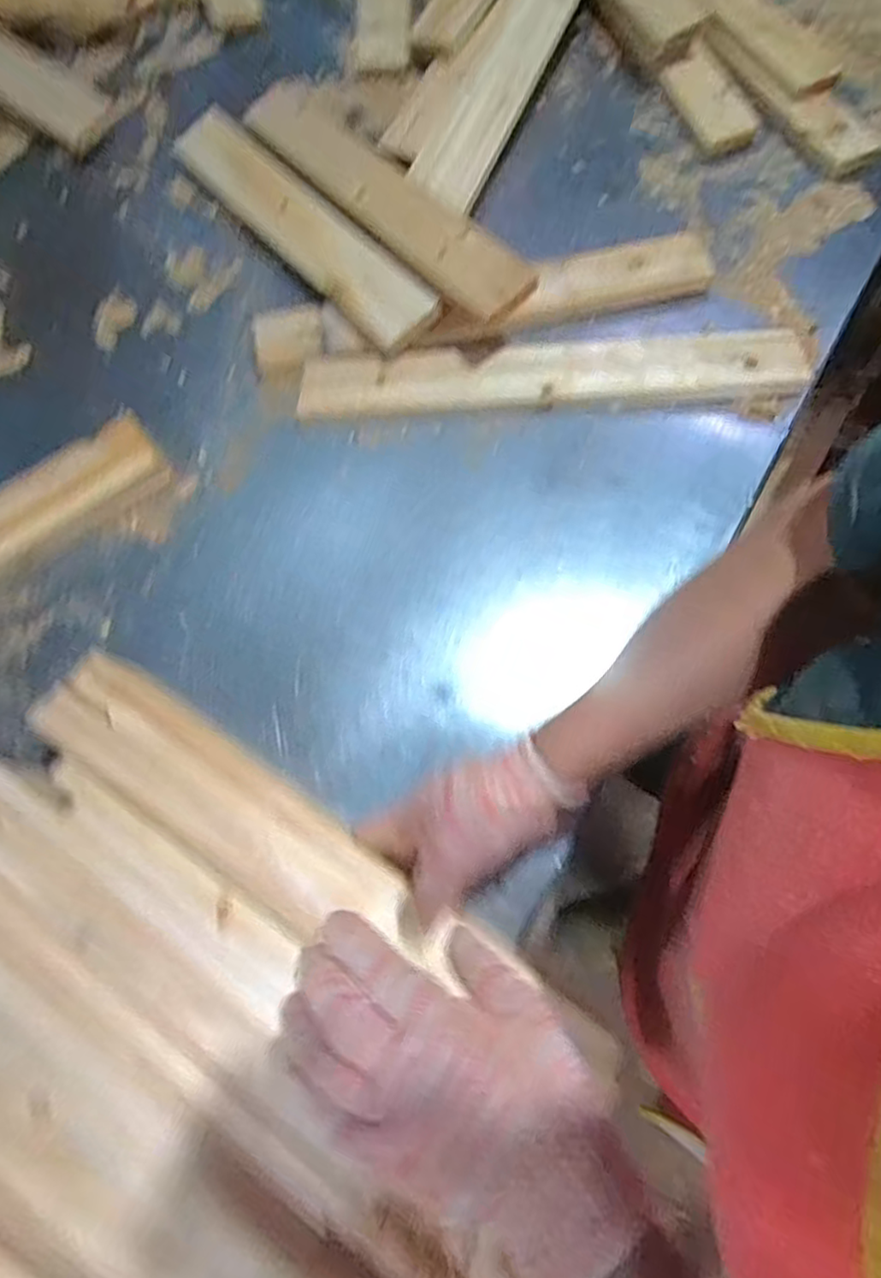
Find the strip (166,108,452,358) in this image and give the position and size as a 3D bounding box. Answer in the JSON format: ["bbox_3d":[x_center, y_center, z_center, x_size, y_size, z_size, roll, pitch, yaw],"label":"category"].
[{"bbox_3d":[-0.166,-0.482,0.748,0.082,0.015,0.453,-43,70,6],"label":"strip"}]

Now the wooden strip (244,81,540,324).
[{"bbox_3d":[-0.073,-0.513,0.730,0.089,0.026,0.504,-38,67,-3],"label":"wooden strip"}]

